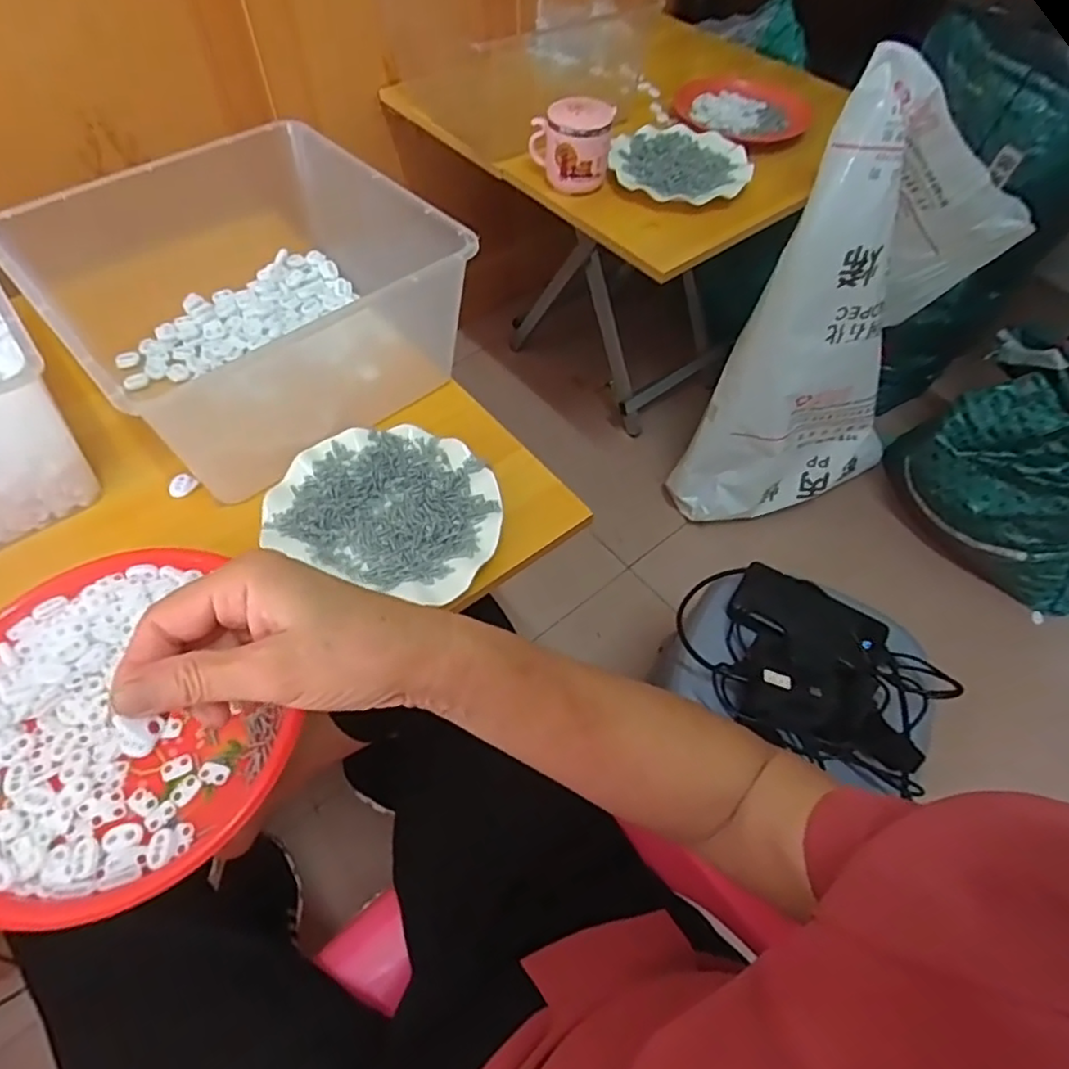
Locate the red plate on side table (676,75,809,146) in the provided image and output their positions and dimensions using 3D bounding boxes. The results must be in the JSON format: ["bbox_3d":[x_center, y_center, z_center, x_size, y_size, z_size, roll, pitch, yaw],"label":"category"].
[{"bbox_3d":[0.303,-0.632,0.958,0.180,0.021,0.203,-4,52,-3],"label":"red plate on side table"}]

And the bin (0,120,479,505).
[{"bbox_3d":[-0.234,-0.202,0.568,0.265,0.150,0.268,-37,61,-25],"label":"bin"}]

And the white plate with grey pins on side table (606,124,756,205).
[{"bbox_3d":[0.189,-0.488,0.856,0.177,0.029,0.172,6,53,5],"label":"white plate with grey pins on side table"}]

